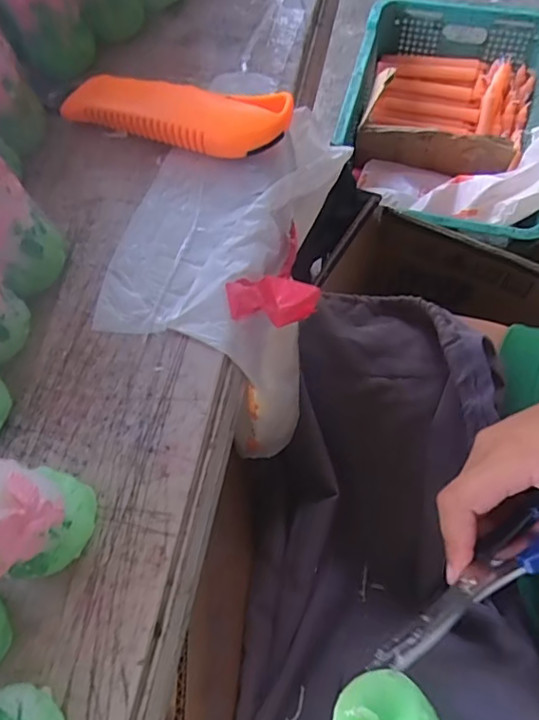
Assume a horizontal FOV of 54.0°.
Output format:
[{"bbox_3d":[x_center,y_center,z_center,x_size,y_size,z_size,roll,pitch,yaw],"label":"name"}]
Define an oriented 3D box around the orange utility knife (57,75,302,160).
[{"bbox_3d":[-0.055,-0.137,0.298,0.130,0.022,0.038,11,66,8],"label":"orange utility knife"}]

